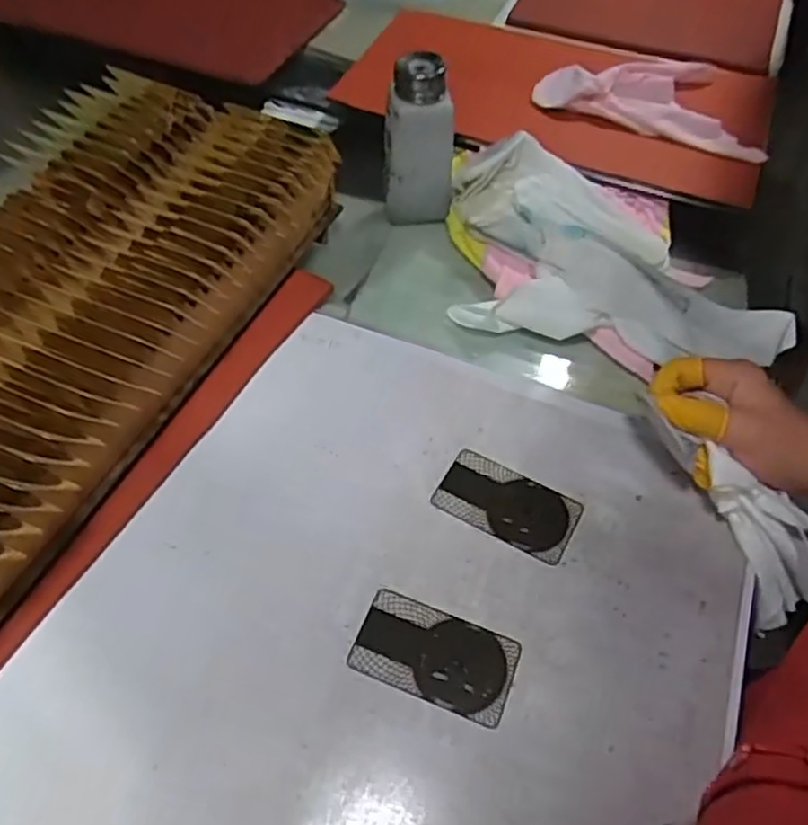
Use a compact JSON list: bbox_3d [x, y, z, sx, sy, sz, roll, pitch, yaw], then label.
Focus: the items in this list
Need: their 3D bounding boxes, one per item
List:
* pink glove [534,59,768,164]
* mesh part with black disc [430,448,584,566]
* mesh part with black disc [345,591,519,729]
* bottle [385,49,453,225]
[{"bbox_3d":[0.236,-0.299,0.657,0.202,0.031,0.106,21,55,13],"label":"pink glove"},{"bbox_3d":[0.064,0.057,0.444,0.085,0.004,0.048,25,56,15],"label":"mesh part with black disc"},{"bbox_3d":[0.017,0.131,0.385,0.085,0.004,0.048,19,54,11],"label":"mesh part with black disc"},{"bbox_3d":[0.013,-0.213,0.569,0.053,0.131,0.039,-1,53,-4],"label":"bottle"}]

